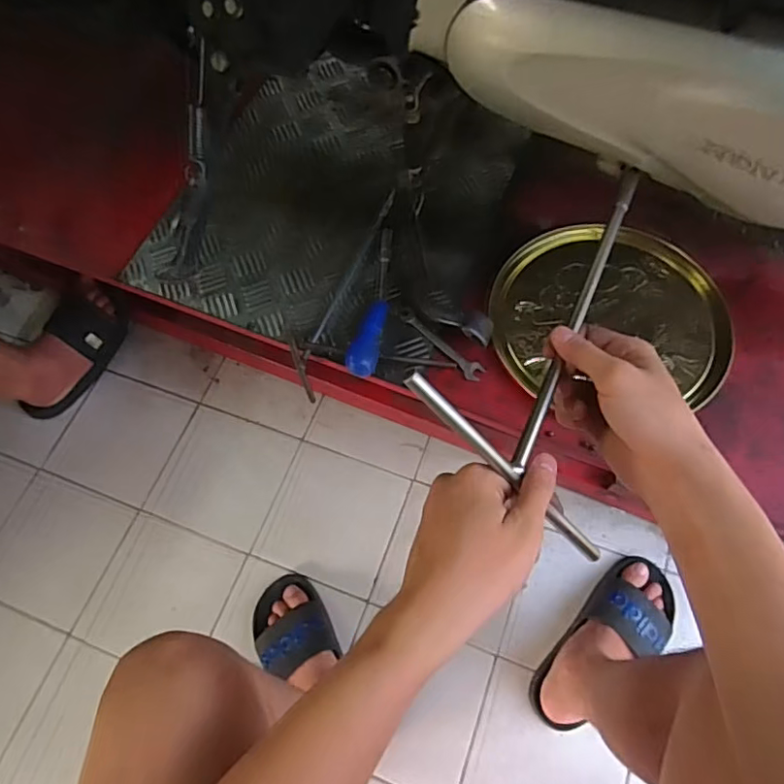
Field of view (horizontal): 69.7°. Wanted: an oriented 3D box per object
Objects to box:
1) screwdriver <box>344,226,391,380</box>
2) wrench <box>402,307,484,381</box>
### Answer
[{"bbox_3d":[-0.020,-0.106,0.653,0.032,0.025,0.218,5,54,6],"label":"screwdriver"},{"bbox_3d":[0.054,-0.055,0.639,0.121,0.005,0.022,39,74,18],"label":"wrench"}]

